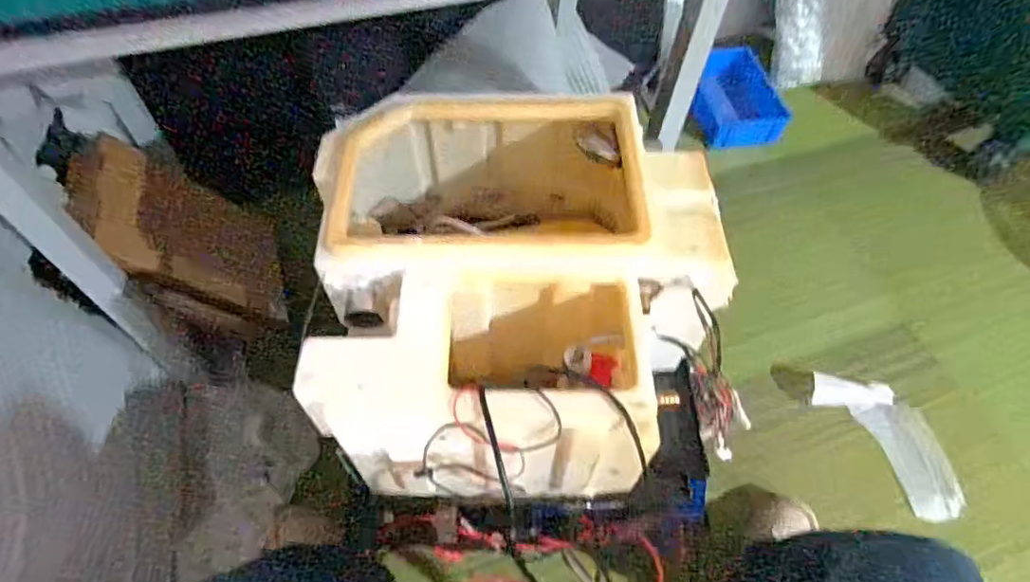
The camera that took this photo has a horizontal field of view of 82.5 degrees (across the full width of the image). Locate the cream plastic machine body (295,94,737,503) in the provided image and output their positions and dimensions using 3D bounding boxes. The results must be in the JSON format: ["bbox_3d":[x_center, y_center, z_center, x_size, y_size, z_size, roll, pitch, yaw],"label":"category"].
[{"bbox_3d":[0.007,-0.015,0.622,0.390,0.220,0.403,-4,57,-6],"label":"cream plastic machine body"}]

